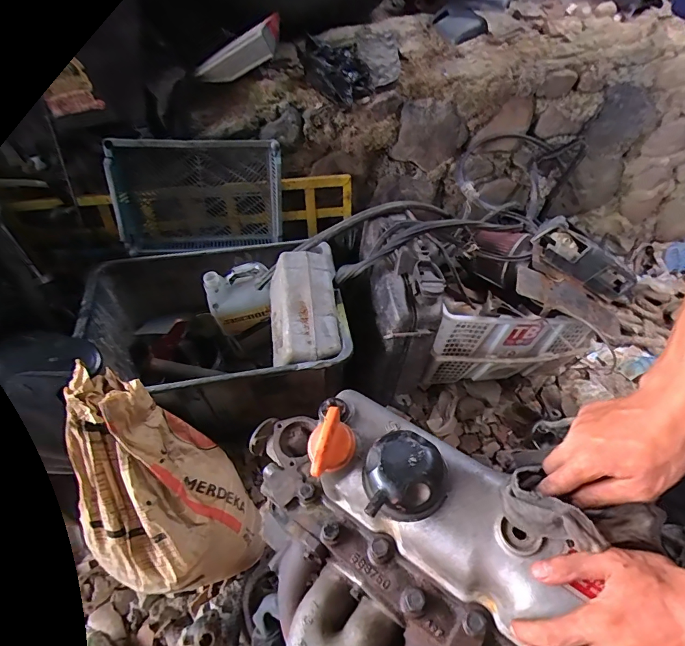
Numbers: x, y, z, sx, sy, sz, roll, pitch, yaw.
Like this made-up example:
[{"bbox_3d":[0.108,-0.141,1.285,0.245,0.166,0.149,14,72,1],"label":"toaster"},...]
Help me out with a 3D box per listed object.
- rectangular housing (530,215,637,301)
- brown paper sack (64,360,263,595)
[{"bbox_3d":[0.582,-0.154,0.997,0.264,0.110,0.075,27,32,-17],"label":"rectangular housing"},{"bbox_3d":[-0.342,0.312,0.742,0.266,0.530,0.127,-37,29,-25],"label":"brown paper sack"}]

